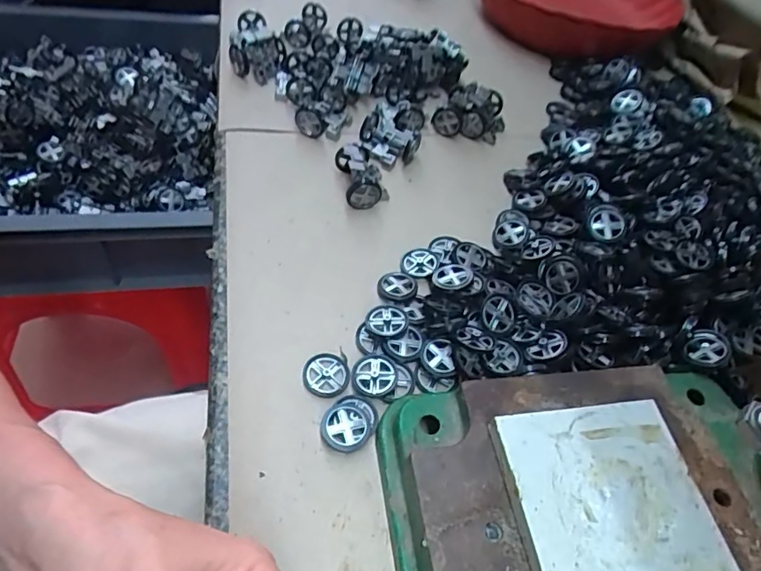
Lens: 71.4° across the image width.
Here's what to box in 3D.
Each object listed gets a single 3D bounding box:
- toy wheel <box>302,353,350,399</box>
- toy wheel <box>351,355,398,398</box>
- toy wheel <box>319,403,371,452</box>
[{"bbox_3d":[-0.033,0.054,0.321,0.027,0.004,0.027,5,52,-6],"label":"toy wheel"},{"bbox_3d":[-0.003,0.054,0.322,0.027,0.005,0.027,5,52,-6],"label":"toy wheel"},{"bbox_3d":[-0.020,0.081,0.300,0.028,0.007,0.027,5,52,-6],"label":"toy wheel"}]

